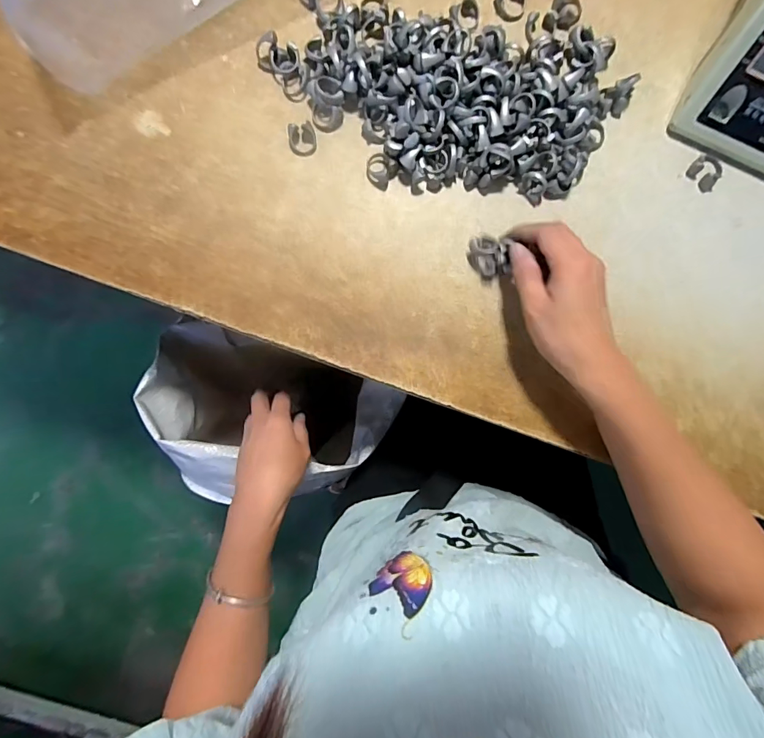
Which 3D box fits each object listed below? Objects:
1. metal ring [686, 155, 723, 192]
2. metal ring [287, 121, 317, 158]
[{"bbox_3d":[0.273,-0.165,0.371,0.022,0.007,0.026,-40,90,-1],"label":"metal ring"},{"bbox_3d":[-0.065,-0.189,0.364,0.022,0.012,0.022,0,89,-1],"label":"metal ring"}]

